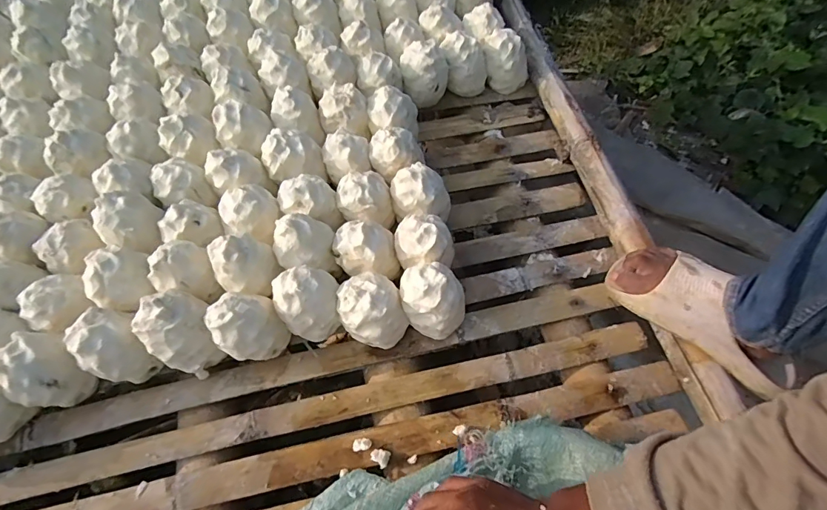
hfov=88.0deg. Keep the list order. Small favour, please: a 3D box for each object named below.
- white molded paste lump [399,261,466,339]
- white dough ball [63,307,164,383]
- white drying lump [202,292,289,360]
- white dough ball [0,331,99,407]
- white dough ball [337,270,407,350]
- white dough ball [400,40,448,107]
[{"bbox_3d":[0.026,0.061,0.580,0.090,0.125,0.081,27,66,17],"label":"white molded paste lump"},{"bbox_3d":[-0.375,0.119,0.548,0.069,0.109,0.073,-1,61,3],"label":"white dough ball"},{"bbox_3d":[-0.208,0.094,0.548,0.073,0.105,0.067,-1,61,3],"label":"white drying lump"},{"bbox_3d":[-0.456,0.146,0.535,0.065,0.103,0.067,-1,61,3],"label":"white dough ball"},{"bbox_3d":[-0.055,0.078,0.574,0.079,0.110,0.078,-1,61,3],"label":"white dough ball"},{"bbox_3d":[0.020,-0.324,0.767,0.082,0.090,0.072,-4,61,1],"label":"white dough ball"}]

